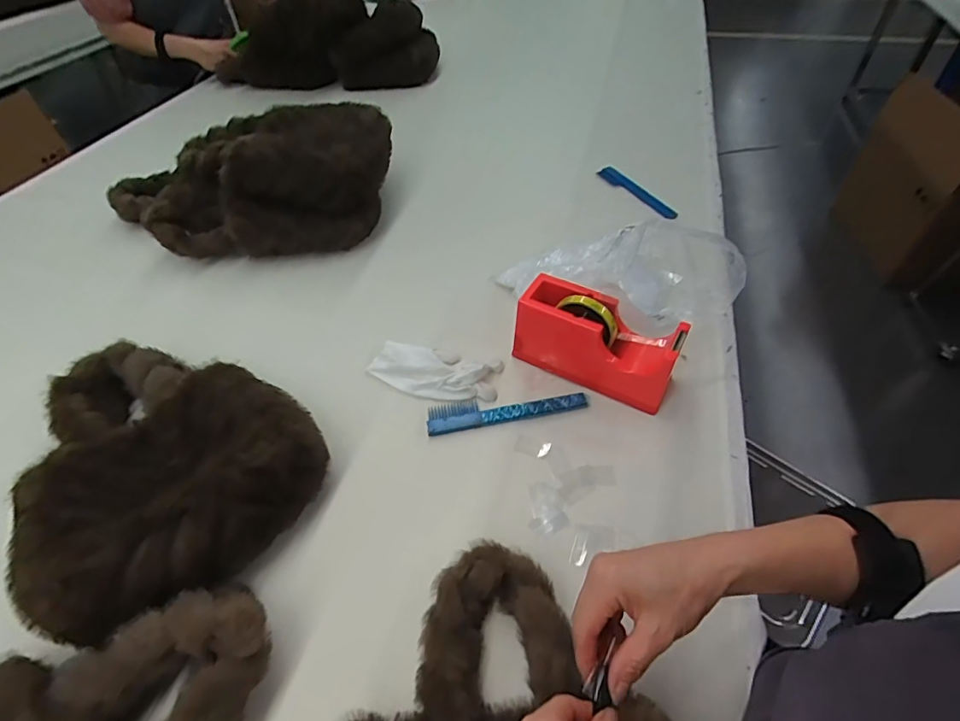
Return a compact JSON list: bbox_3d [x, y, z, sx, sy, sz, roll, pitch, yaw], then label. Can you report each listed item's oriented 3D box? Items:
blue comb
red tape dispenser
[{"bbox_3d":[0.034,0.059,0.614,0.200,0.010,0.043,-9,57,-4],"label":"blue comb"},{"bbox_3d":[0.147,-0.026,0.618,0.198,0.106,0.066,24,52,17],"label":"red tape dispenser"}]

